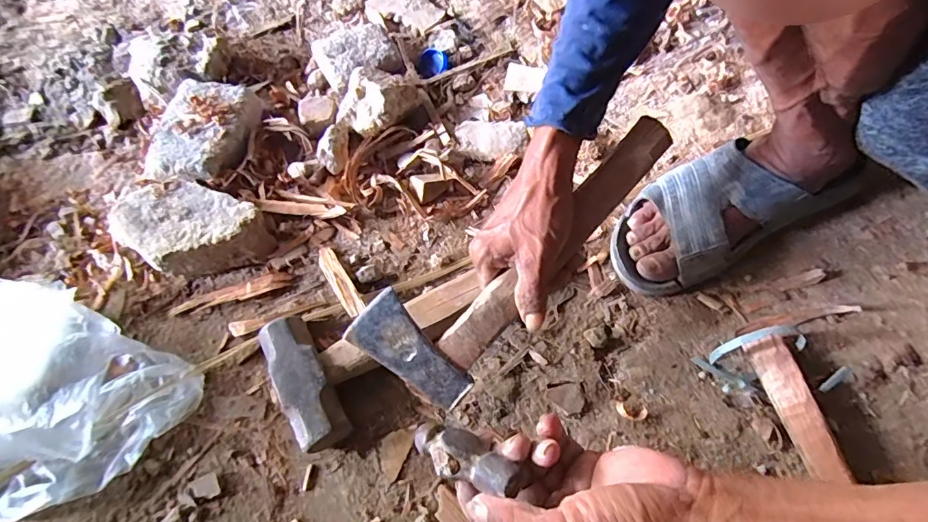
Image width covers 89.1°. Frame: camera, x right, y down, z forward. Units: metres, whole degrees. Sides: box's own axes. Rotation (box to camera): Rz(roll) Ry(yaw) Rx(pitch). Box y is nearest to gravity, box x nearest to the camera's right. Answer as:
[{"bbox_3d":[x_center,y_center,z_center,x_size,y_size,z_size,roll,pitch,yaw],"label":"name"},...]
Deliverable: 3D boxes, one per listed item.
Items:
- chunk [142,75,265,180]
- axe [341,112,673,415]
[{"bbox_3d":[-0.316,-0.155,0.579,0.112,0.047,0.153,4,63,7],"label":"chunk"},{"bbox_3d":[0.053,0.000,0.381,0.301,0.043,0.095,-39,66,0],"label":"axe"}]

